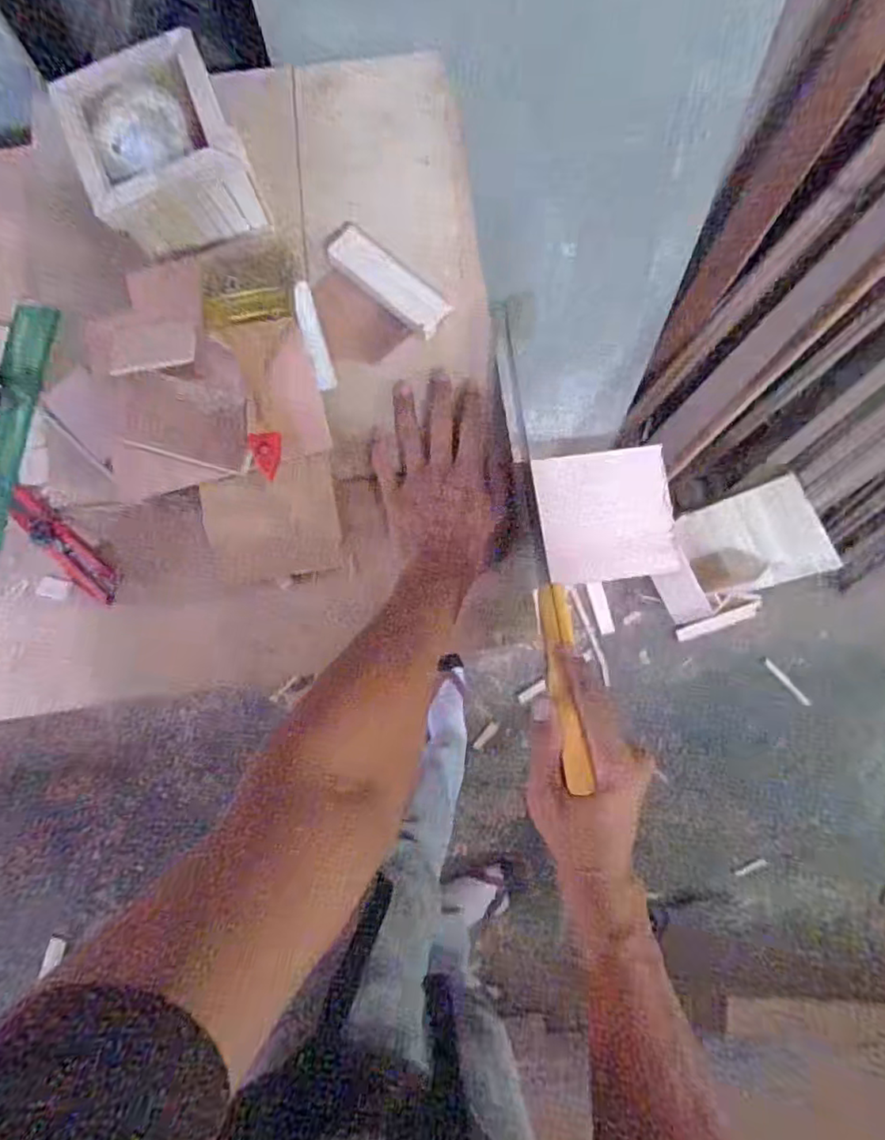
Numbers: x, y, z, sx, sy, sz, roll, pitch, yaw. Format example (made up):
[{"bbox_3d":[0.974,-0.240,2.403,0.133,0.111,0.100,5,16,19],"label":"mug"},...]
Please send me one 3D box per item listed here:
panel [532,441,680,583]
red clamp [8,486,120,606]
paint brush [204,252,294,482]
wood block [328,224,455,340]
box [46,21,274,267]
[{"bbox_3d":[0.145,-0.047,0.525,0.111,0.010,0.113,-9,98,10],"label":"panel"},{"bbox_3d":[-0.336,-0.024,0.523,0.130,0.008,0.031,42,87,4],"label":"red clamp"},{"bbox_3d":[-0.153,-0.166,0.468,0.070,0.026,0.182,-3,86,1],"label":"paint brush"},{"bbox_3d":[-0.047,-0.255,0.520,0.123,0.014,0.038,42,87,4],"label":"wood block"},{"bbox_3d":[-0.219,-0.326,0.474,0.117,0.096,0.116,-24,86,-1],"label":"box"}]

